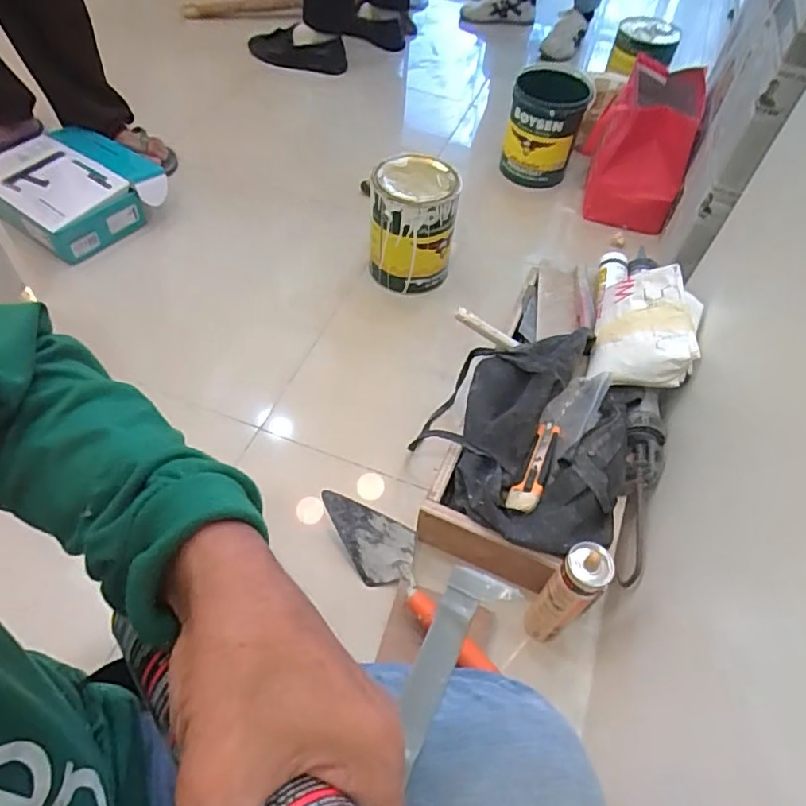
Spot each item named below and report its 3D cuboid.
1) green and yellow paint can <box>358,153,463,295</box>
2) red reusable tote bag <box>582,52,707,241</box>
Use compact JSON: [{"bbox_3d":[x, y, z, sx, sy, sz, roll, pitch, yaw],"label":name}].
[{"bbox_3d":[0.018,-0.341,1.137,0.162,0.221,0.150,2,54,-3],"label":"green and yellow paint can"},{"bbox_3d":[0.522,-0.572,1.311,0.208,0.249,0.304,17,54,8],"label":"red reusable tote bag"}]

